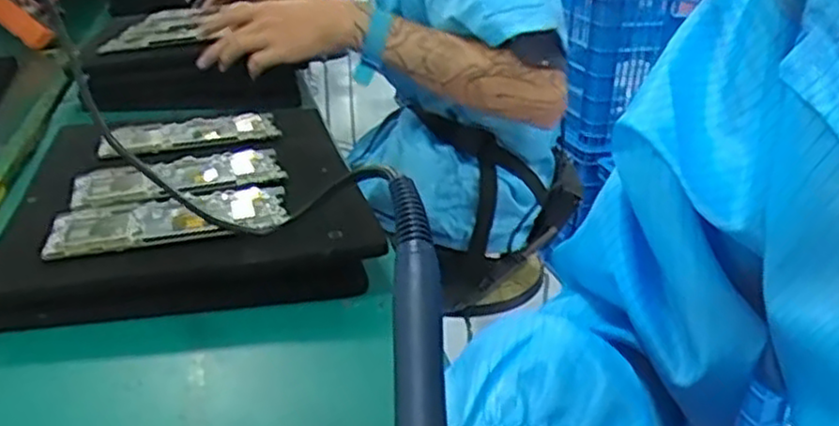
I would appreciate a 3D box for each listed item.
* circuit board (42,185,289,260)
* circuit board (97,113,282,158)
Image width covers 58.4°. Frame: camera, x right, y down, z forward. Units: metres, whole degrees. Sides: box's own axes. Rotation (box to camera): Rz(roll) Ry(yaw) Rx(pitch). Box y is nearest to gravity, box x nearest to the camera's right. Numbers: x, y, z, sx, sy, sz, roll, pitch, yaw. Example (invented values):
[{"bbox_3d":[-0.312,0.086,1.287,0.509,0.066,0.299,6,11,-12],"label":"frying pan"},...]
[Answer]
[{"bbox_3d":[-0.172,0.002,0.520,0.153,0.009,0.075,-9,26,-15],"label":"circuit board"},{"bbox_3d":[-0.212,-0.075,0.690,0.155,0.014,0.073,-13,29,-23],"label":"circuit board"}]

